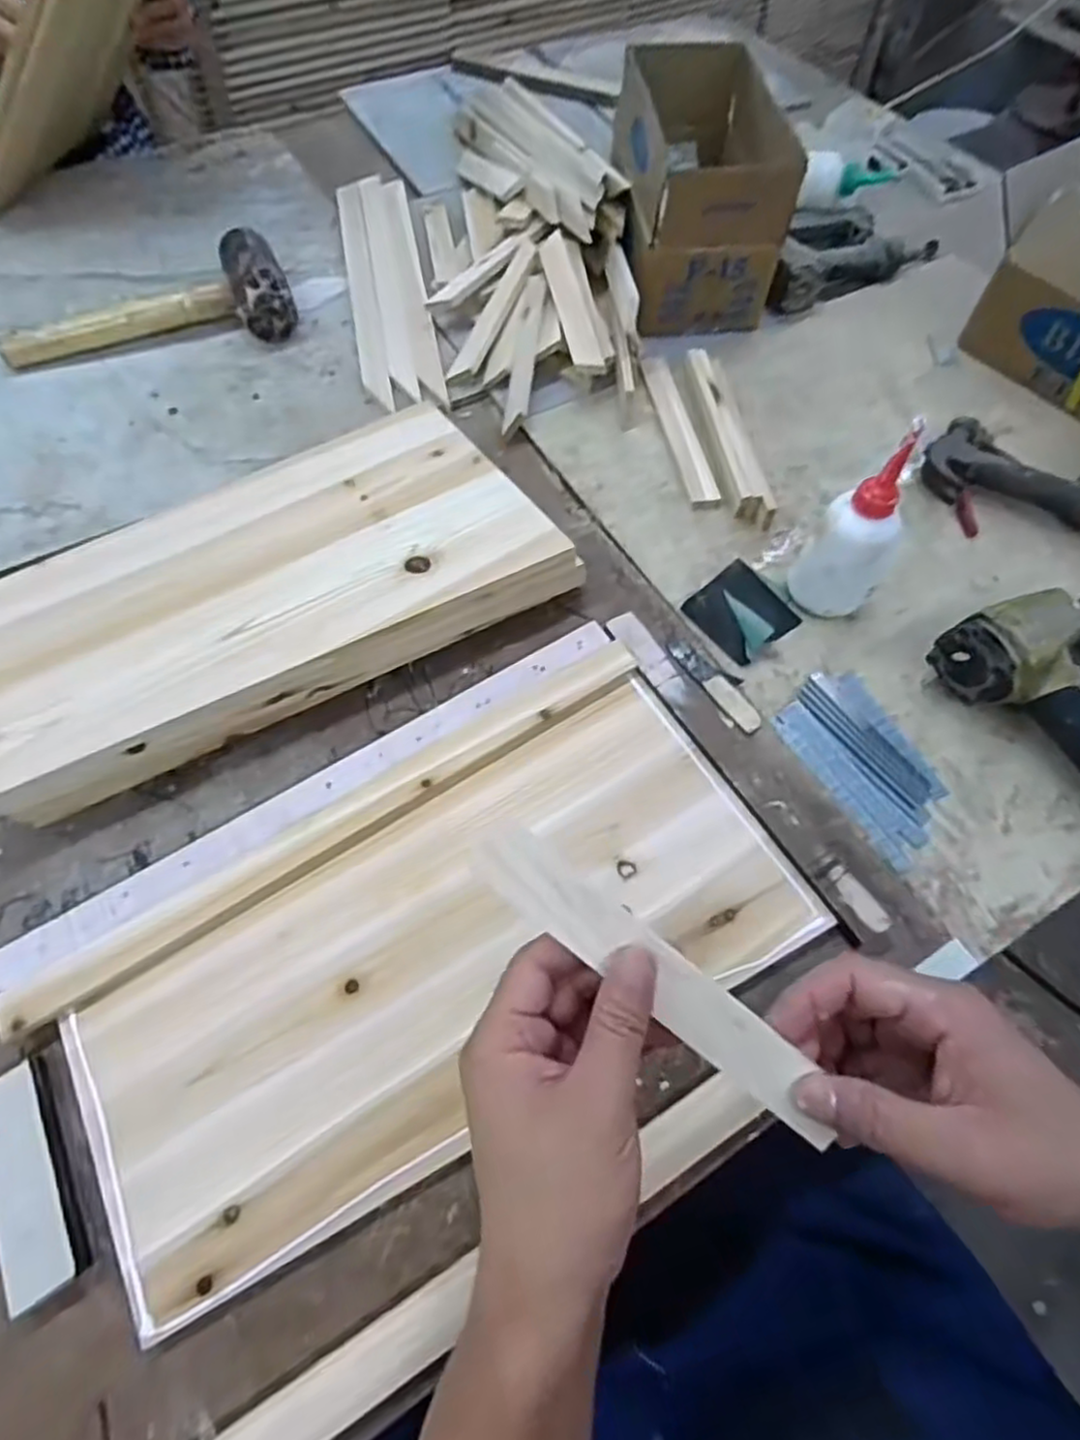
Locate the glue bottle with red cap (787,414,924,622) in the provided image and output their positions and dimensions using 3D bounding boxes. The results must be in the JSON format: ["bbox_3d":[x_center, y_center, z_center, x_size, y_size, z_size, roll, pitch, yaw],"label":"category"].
[{"bbox_3d":[0.243,-0.141,0.516,0.059,0.153,0.055,39,67,16],"label":"glue bottle with red cap"}]

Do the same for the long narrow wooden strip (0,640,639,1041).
[{"bbox_3d":[-0.118,0.064,0.461,0.448,0.009,0.033,-30,67,-18],"label":"long narrow wooden strip"}]

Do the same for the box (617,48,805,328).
[{"bbox_3d":[0.165,-0.565,0.739,0.155,0.148,0.306,-1,62,-4],"label":"box"}]

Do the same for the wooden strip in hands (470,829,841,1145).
[{"bbox_3d":[0.051,0.111,0.300,0.193,0.008,0.028,40,74,-3],"label":"wooden strip in hands"}]

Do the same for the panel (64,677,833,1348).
[{"bbox_3d":[-0.049,0.146,0.422,0.421,0.012,0.196,-29,67,-17],"label":"panel"}]

